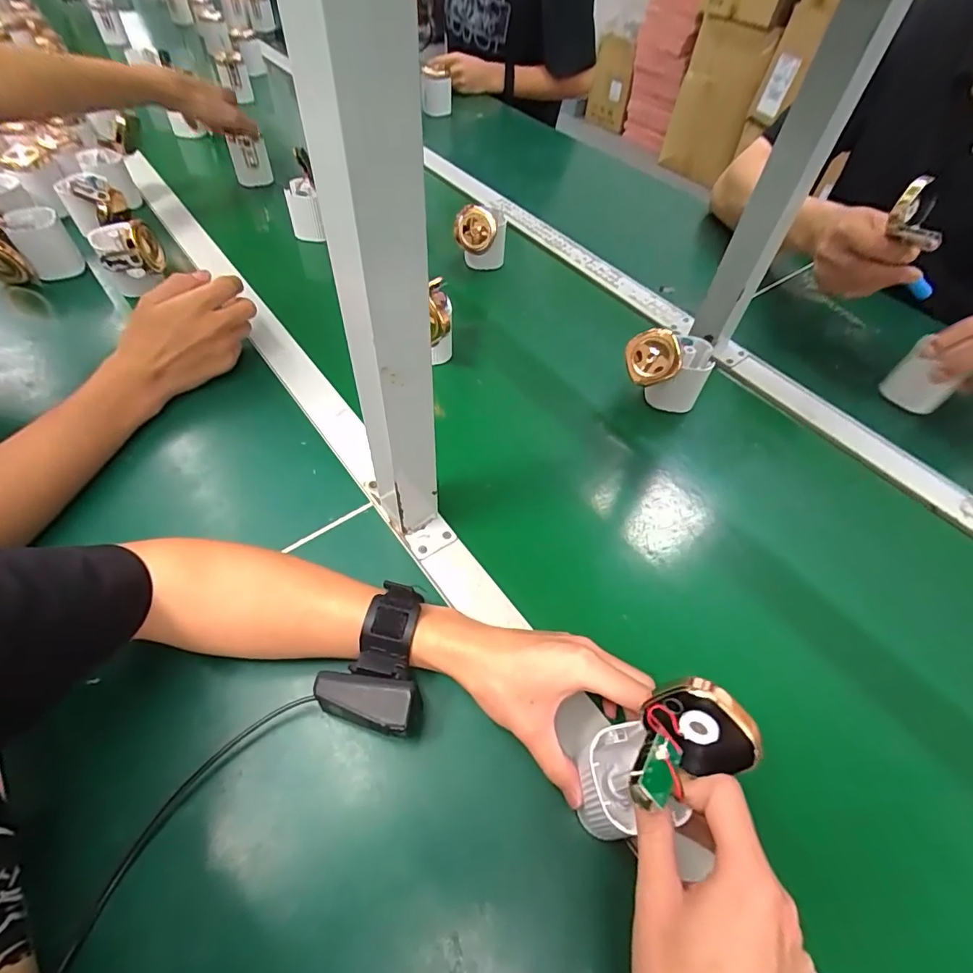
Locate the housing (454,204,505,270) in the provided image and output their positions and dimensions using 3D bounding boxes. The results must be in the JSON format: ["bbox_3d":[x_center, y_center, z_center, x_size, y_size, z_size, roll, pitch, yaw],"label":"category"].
[{"bbox_3d":[-0.008,-0.341,0.677,0.068,0.078,0.023,5,55,-3],"label":"housing"}]

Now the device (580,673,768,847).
[{"bbox_3d":[0.093,0.157,0.283,0.058,0.138,0.054,-12,53,-36],"label":"device"}]

